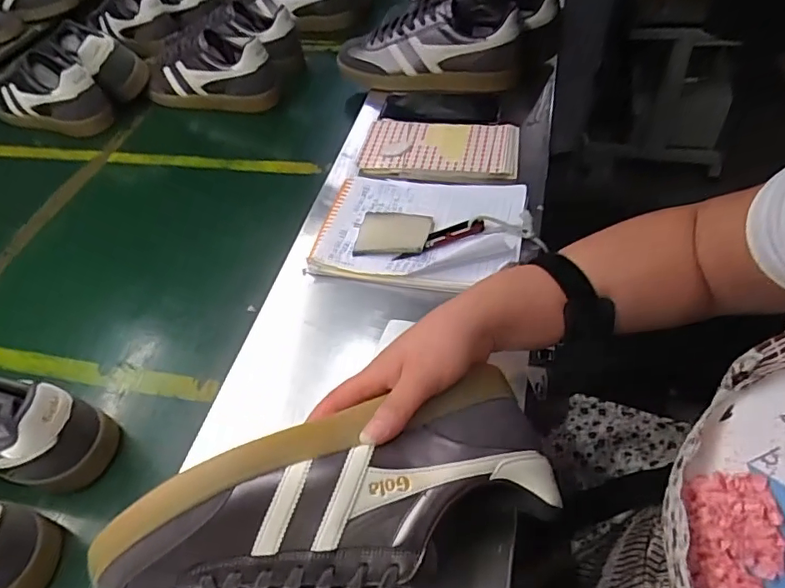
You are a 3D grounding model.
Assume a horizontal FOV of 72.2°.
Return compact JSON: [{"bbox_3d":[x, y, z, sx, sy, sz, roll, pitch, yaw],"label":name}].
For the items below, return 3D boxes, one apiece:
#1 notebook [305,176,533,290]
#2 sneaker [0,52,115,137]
[{"bbox_3d":[0.031,-0.073,0.589,0.213,0.036,0.156,5,42,13],"label":"notebook"},{"bbox_3d":[-0.558,-0.322,0.865,0.224,0.097,0.085,17,46,24],"label":"sneaker"}]

